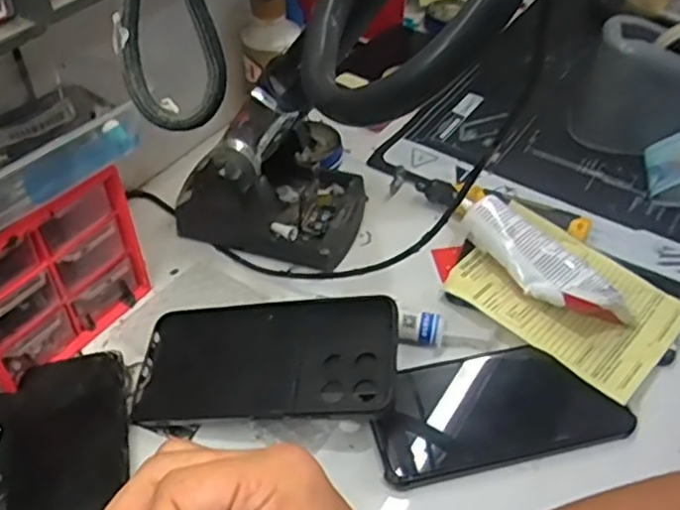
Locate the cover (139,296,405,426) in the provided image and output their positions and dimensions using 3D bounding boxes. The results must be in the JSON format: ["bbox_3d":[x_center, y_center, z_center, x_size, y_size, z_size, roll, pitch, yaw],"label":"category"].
[{"bbox_3d":[-0.048,0.065,0.439,0.168,0.010,0.083,-7,52,12],"label":"cover"}]

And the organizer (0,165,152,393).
[{"bbox_3d":[-0.212,0.001,0.456,0.088,0.111,0.134,33,54,27],"label":"organizer"}]

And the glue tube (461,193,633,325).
[{"bbox_3d":[0.149,0.004,0.504,0.044,0.030,0.133,-30,53,-26],"label":"glue tube"}]

